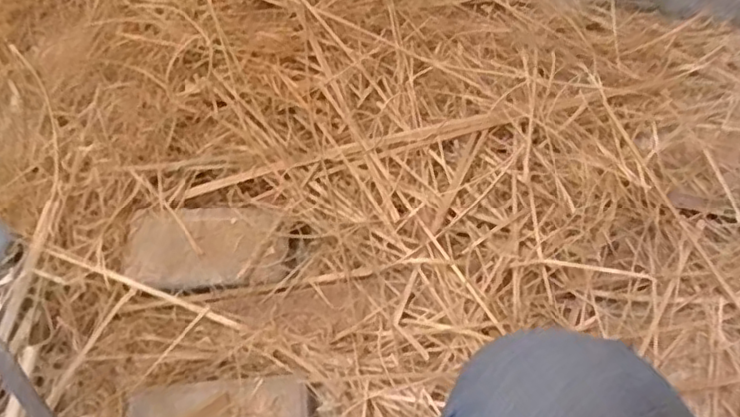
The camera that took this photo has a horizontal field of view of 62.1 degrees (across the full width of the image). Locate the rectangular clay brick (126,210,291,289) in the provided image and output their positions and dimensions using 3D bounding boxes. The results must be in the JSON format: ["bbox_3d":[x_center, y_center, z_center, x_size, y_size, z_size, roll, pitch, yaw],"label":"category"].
[{"bbox_3d":[-0.212,0.049,0.802,0.203,0.034,0.100,-3,65,-1],"label":"rectangular clay brick"}]

